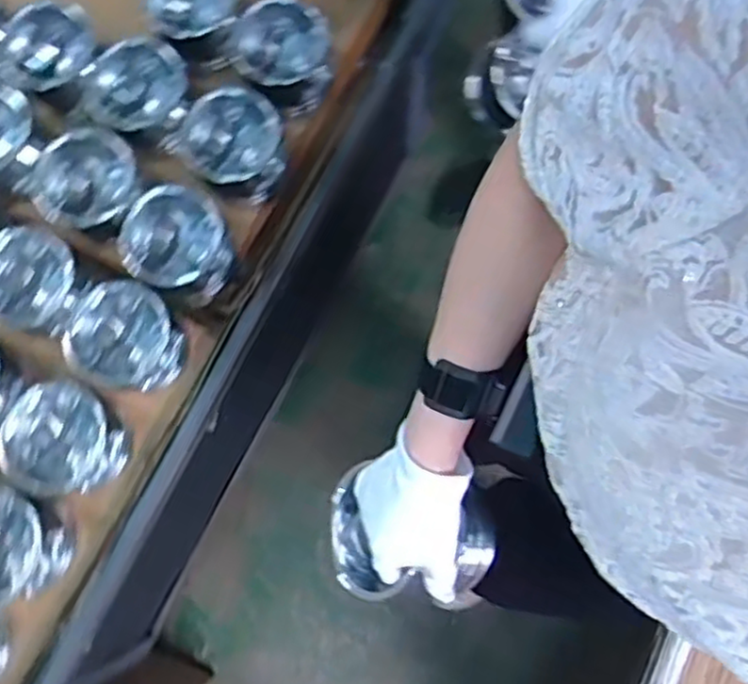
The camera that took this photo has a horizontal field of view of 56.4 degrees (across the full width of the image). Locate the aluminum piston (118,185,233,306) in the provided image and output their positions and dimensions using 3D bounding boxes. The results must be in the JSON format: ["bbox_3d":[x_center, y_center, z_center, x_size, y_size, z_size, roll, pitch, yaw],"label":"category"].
[{"bbox_3d":[-0.232,-0.113,0.832,0.106,0.126,0.112,0,79,0],"label":"aluminum piston"}]

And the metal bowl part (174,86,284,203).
[{"bbox_3d":[-0.171,-0.239,0.855,0.114,0.089,0.123,0,79,0],"label":"metal bowl part"}]

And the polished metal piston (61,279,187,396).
[{"bbox_3d":[-0.281,-0.001,0.816,0.106,0.105,0.113,0,79,0],"label":"polished metal piston"}]

